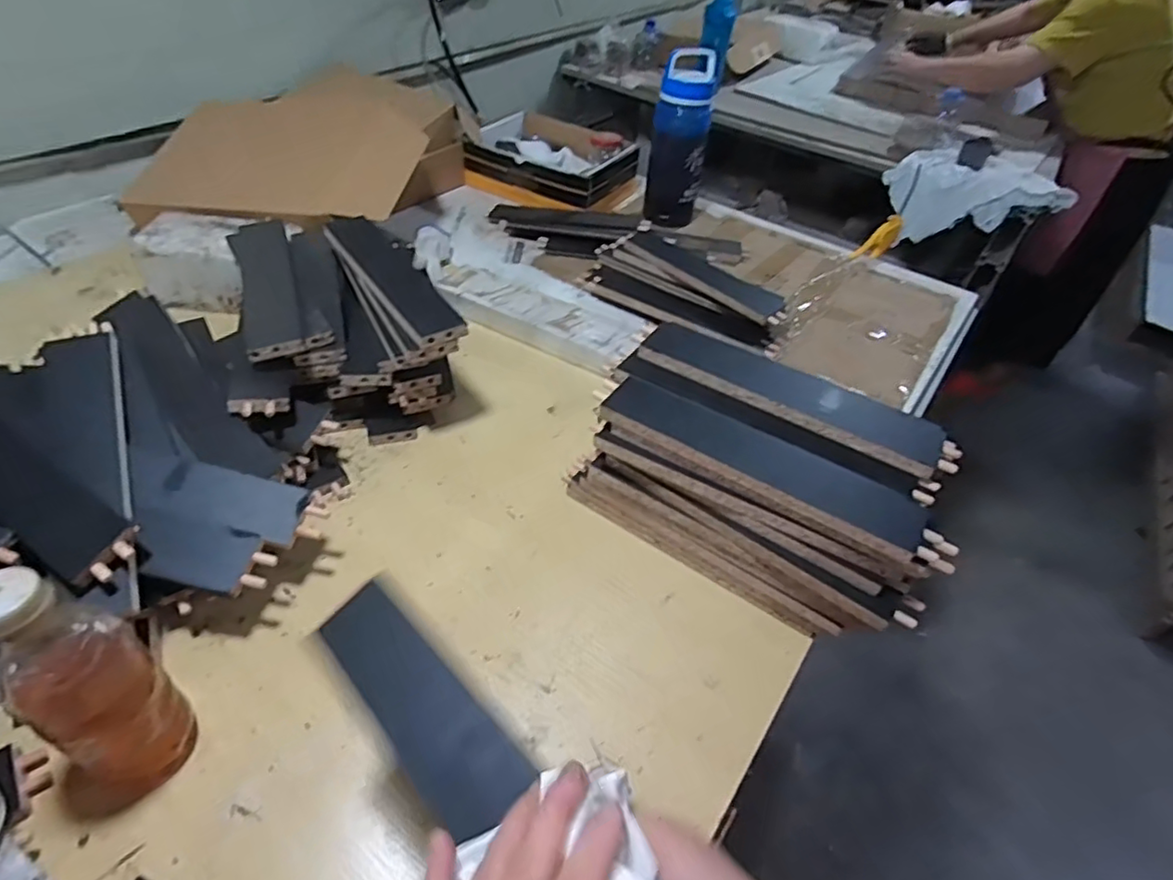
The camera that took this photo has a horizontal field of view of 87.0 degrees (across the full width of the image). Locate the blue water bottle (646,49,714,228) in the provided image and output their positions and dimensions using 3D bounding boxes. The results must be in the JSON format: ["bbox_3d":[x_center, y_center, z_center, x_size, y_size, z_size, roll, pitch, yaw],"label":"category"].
[{"bbox_3d":[0.172,-0.546,1.129,0.102,0.259,0.096,7,46,-1],"label":"blue water bottle"}]

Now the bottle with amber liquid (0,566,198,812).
[{"bbox_3d":[-0.329,0.170,0.406,0.064,0.202,0.083,29,49,19],"label":"bottle with amber liquid"}]

